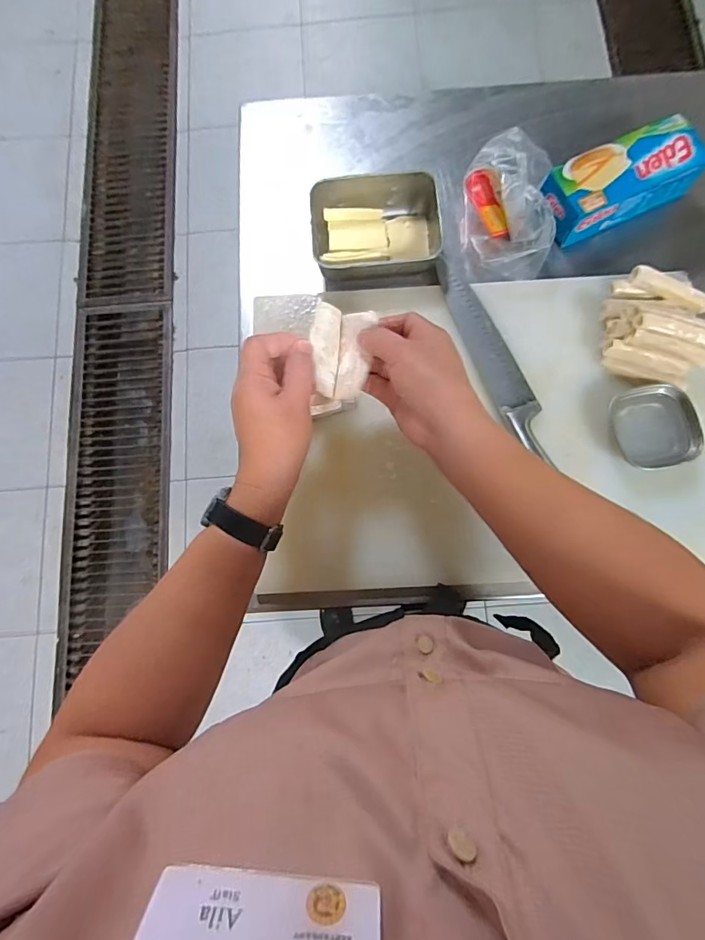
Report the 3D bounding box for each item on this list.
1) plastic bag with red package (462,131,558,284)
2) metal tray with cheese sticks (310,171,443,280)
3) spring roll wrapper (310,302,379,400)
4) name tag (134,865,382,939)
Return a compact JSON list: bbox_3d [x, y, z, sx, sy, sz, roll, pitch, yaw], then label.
[{"bbox_3d":[0.165,-0.284,0.509,0.082,0.061,0.172,-1,78,2],"label":"plastic bag with red package"},{"bbox_3d":[0.027,-0.257,0.514,0.137,0.055,0.110,-2,78,1],"label":"metal tray with cheese sticks"},{"bbox_3d":[-0.010,-0.096,0.385,0.047,0.029,0.070,11,80,2],"label":"spring roll wrapper"},{"bbox_3d":[-0.028,0.144,0.154,0.074,0.026,0.004,4,107,4],"label":"name tag"}]

